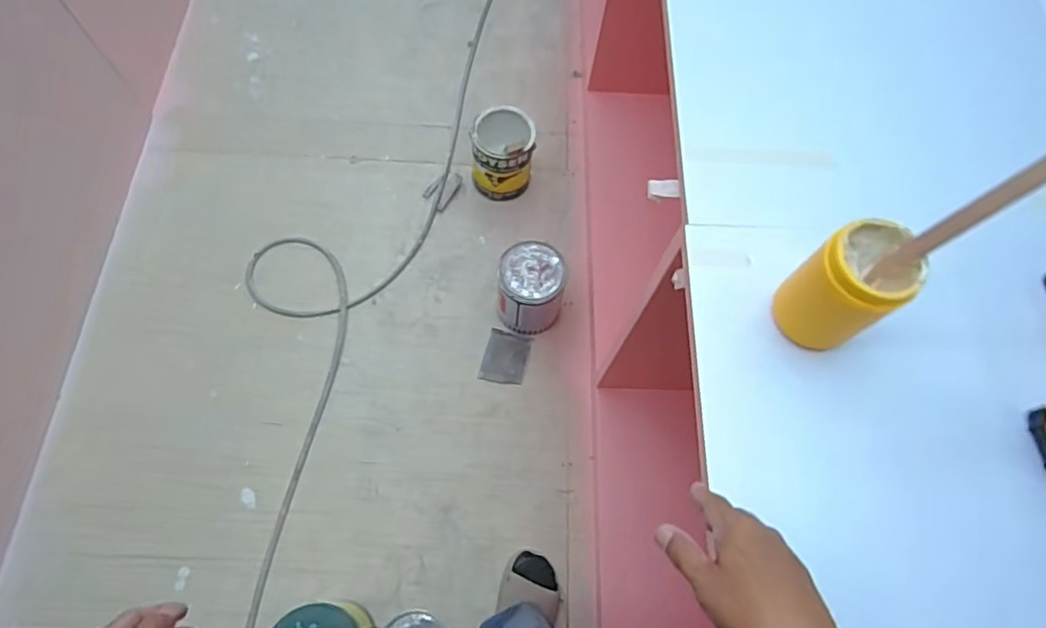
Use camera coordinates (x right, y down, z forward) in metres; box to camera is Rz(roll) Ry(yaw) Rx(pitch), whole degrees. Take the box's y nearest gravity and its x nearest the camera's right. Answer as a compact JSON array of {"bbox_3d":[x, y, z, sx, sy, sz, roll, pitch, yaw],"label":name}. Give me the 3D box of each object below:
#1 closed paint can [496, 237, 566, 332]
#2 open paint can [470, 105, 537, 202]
[{"bbox_3d":[0.022,-0.060,1.456,0.154,0.208,0.157,1,69,-2],"label":"closed paint can"},{"bbox_3d":[-0.052,-0.420,1.590,0.163,0.227,0.158,1,69,-2],"label":"open paint can"}]

